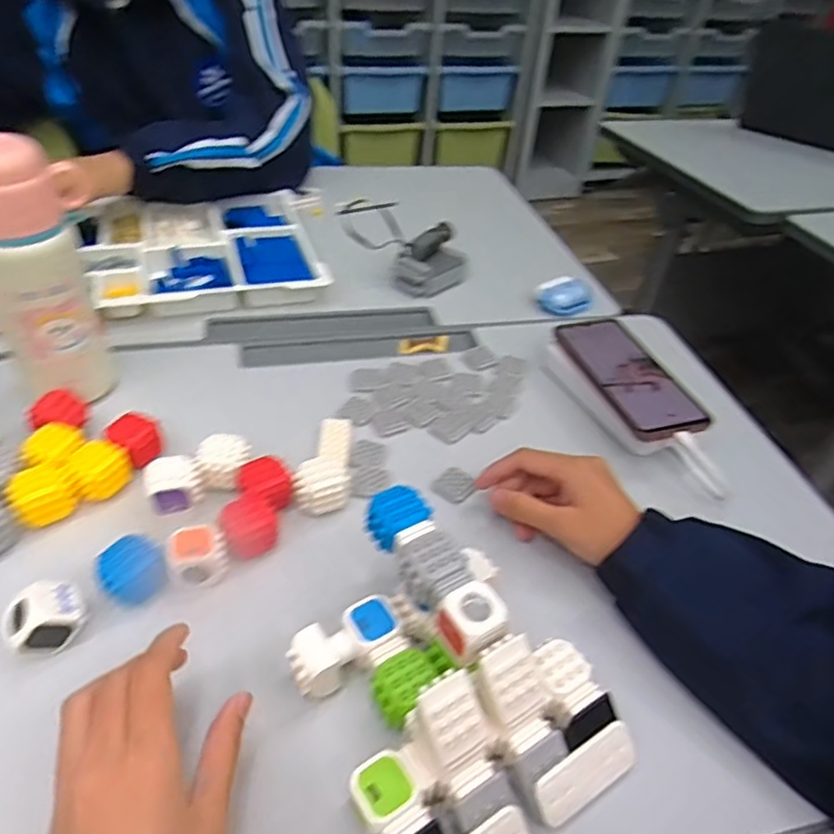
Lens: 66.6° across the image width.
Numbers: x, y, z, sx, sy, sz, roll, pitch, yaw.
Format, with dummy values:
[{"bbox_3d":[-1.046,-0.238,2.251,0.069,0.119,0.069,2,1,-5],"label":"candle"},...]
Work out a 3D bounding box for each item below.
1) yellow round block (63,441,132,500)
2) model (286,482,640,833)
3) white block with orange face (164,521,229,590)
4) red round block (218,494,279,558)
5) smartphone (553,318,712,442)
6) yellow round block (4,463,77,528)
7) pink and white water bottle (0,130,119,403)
[{"bbox_3d":[-0.239,0.041,0.477,0.040,0.033,0.034,-26,52,-31],"label":"yellow round block"},{"bbox_3d":[0.015,0.141,0.362,0.145,0.078,0.186,-21,49,-27],"label":"model"},{"bbox_3d":[-0.147,0.094,0.426,0.035,0.028,0.035,-19,48,-25],"label":"white block with orange face"},{"bbox_3d":[-0.117,0.079,0.445,0.037,0.033,0.031,-9,44,-16],"label":"red round block"},{"bbox_3d":[0.196,-0.040,0.582,0.074,0.015,0.162,-11,44,-18],"label":"smartphone"},{"bbox_3d":[-0.269,0.057,0.456,0.037,0.031,0.033,-27,52,-31],"label":"yellow round block"},{"bbox_3d":[-0.291,-0.100,0.491,0.057,0.205,0.071,33,48,26],"label":"pink and white water bottle"}]

